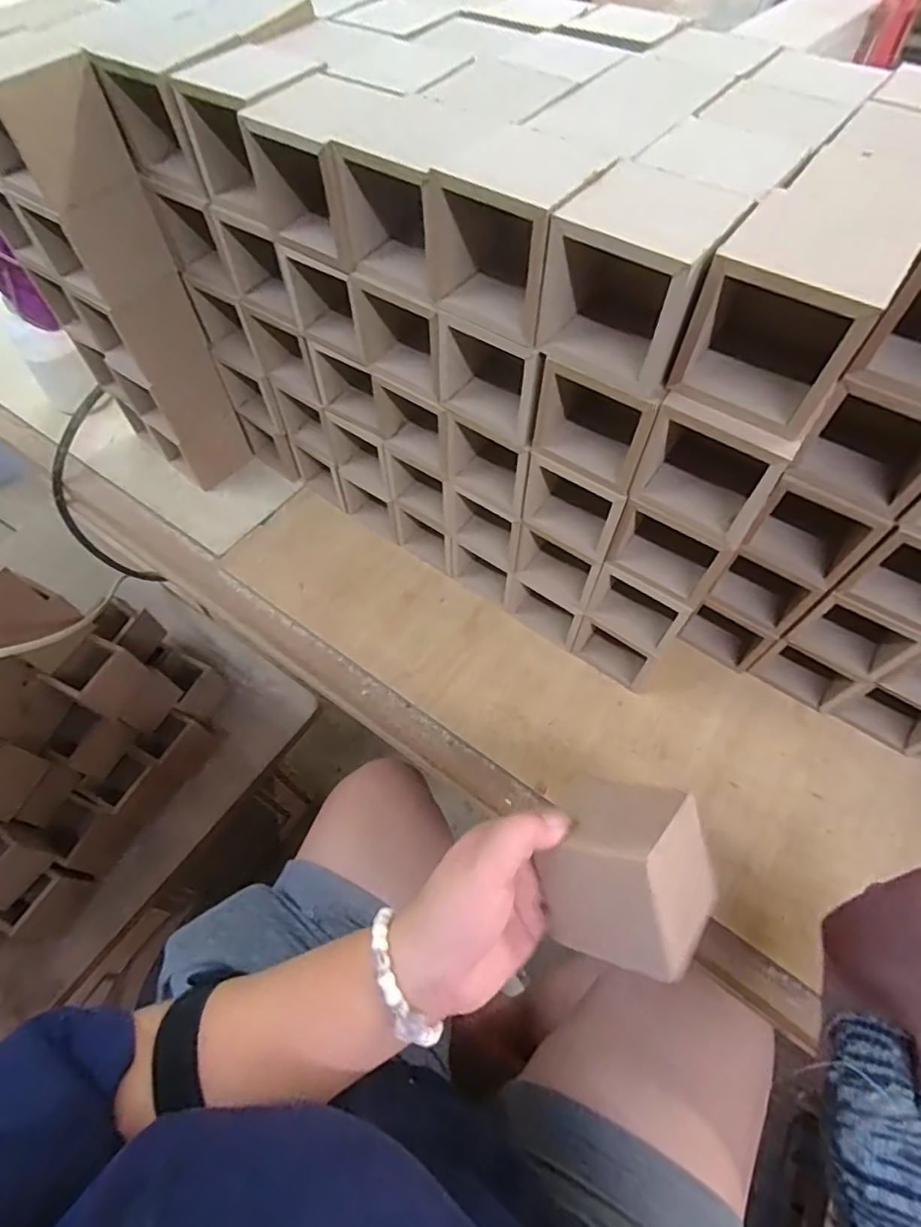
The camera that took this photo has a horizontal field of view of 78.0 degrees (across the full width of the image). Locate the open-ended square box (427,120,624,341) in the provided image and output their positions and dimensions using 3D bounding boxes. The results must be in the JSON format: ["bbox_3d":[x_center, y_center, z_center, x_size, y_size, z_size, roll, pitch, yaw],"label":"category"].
[{"bbox_3d":[0.026,-0.181,0.273,0.067,0.067,0.066,33,65,18],"label":"open-ended square box"}]

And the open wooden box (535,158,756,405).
[{"bbox_3d":[0.078,-0.146,0.254,0.064,0.063,0.062,32,64,18],"label":"open wooden box"}]

